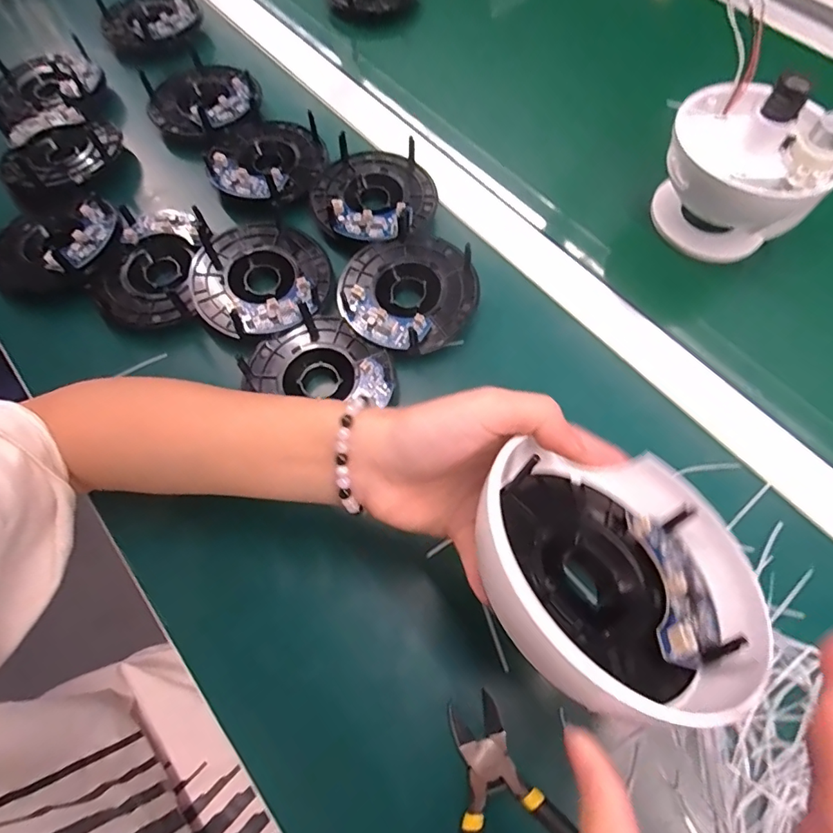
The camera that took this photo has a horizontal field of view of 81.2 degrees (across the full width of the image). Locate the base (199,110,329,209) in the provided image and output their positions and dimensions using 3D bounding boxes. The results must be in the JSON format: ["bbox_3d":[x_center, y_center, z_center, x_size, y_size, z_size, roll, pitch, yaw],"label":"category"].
[{"bbox_3d":[-0.126,-0.225,0.416,0.094,0.023,0.106,0,67,1],"label":"base"}]

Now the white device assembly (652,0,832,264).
[{"bbox_3d":[0.250,-0.189,0.371,0.113,0.118,0.109,33,71,14],"label":"white device assembly"}]

